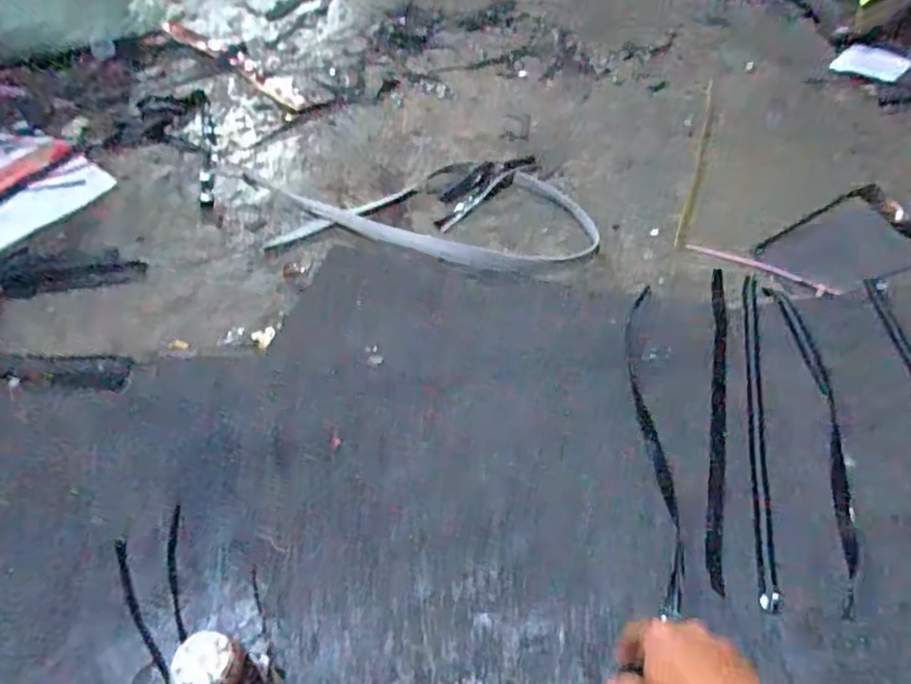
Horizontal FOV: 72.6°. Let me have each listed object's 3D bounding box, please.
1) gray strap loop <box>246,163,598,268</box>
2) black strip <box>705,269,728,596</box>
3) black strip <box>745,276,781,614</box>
[{"bbox_3d":[-0.070,-0.234,1.066,0.618,0.046,0.230,3,52,4],"label":"gray strap loop"},{"bbox_3d":[0.334,0.071,0.783,0.019,0.007,0.477,12,53,10],"label":"black strip"},{"bbox_3d":[0.376,0.083,0.768,0.023,0.006,0.482,11,53,9],"label":"black strip"}]

